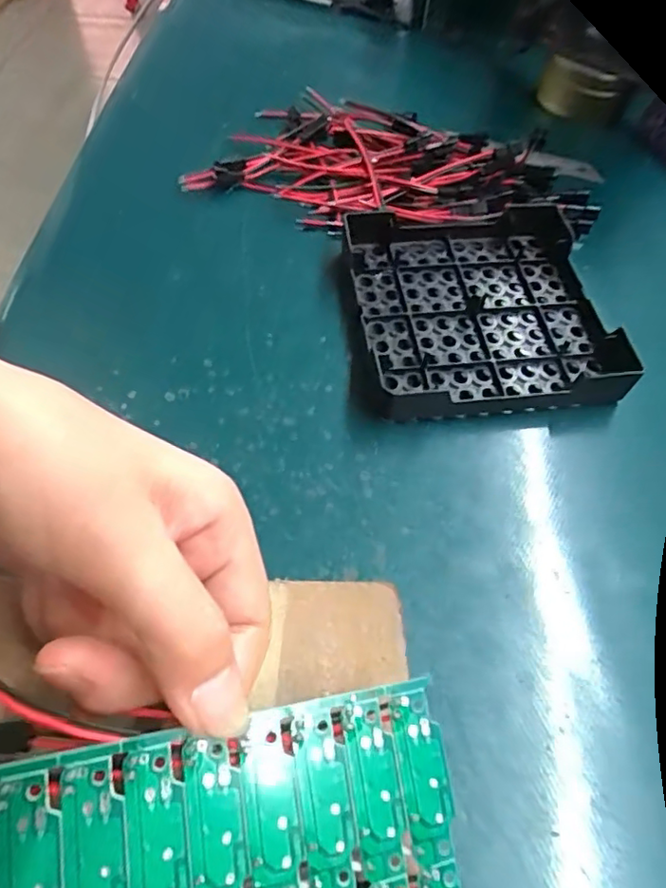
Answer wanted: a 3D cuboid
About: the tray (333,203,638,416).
[{"bbox_3d":[0.067,-0.066,0.279,0.115,0.021,0.116,-3,59,-5],"label":"tray"}]

